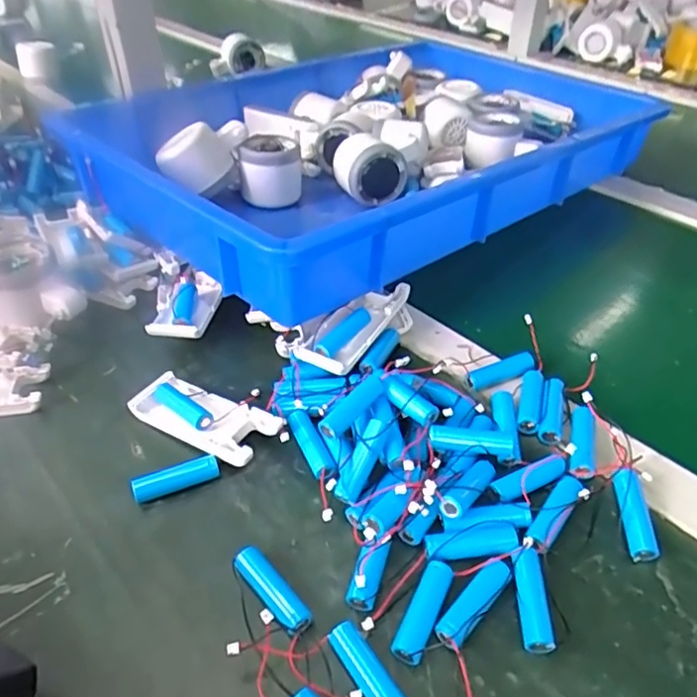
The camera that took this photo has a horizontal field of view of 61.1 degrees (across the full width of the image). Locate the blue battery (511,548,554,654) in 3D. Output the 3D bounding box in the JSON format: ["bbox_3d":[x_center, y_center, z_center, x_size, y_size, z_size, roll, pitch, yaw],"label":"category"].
[{"bbox_3d":[0.093,0.127,0.300,0.016,0.014,0.048,1,42,3],"label":"blue battery"}]

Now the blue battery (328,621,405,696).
[{"bbox_3d":[0.010,0.153,0.274,0.015,0.014,0.051,-27,47,-26],"label":"blue battery"}]

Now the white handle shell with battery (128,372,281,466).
[{"bbox_3d":[-0.095,0.045,0.385,0.100,0.021,0.040,24,47,26],"label":"white handle shell with battery"}]

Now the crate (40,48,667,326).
[{"bbox_3d":[0.039,-0.234,0.624,0.552,0.089,0.398,-31,49,-29],"label":"crate"}]

